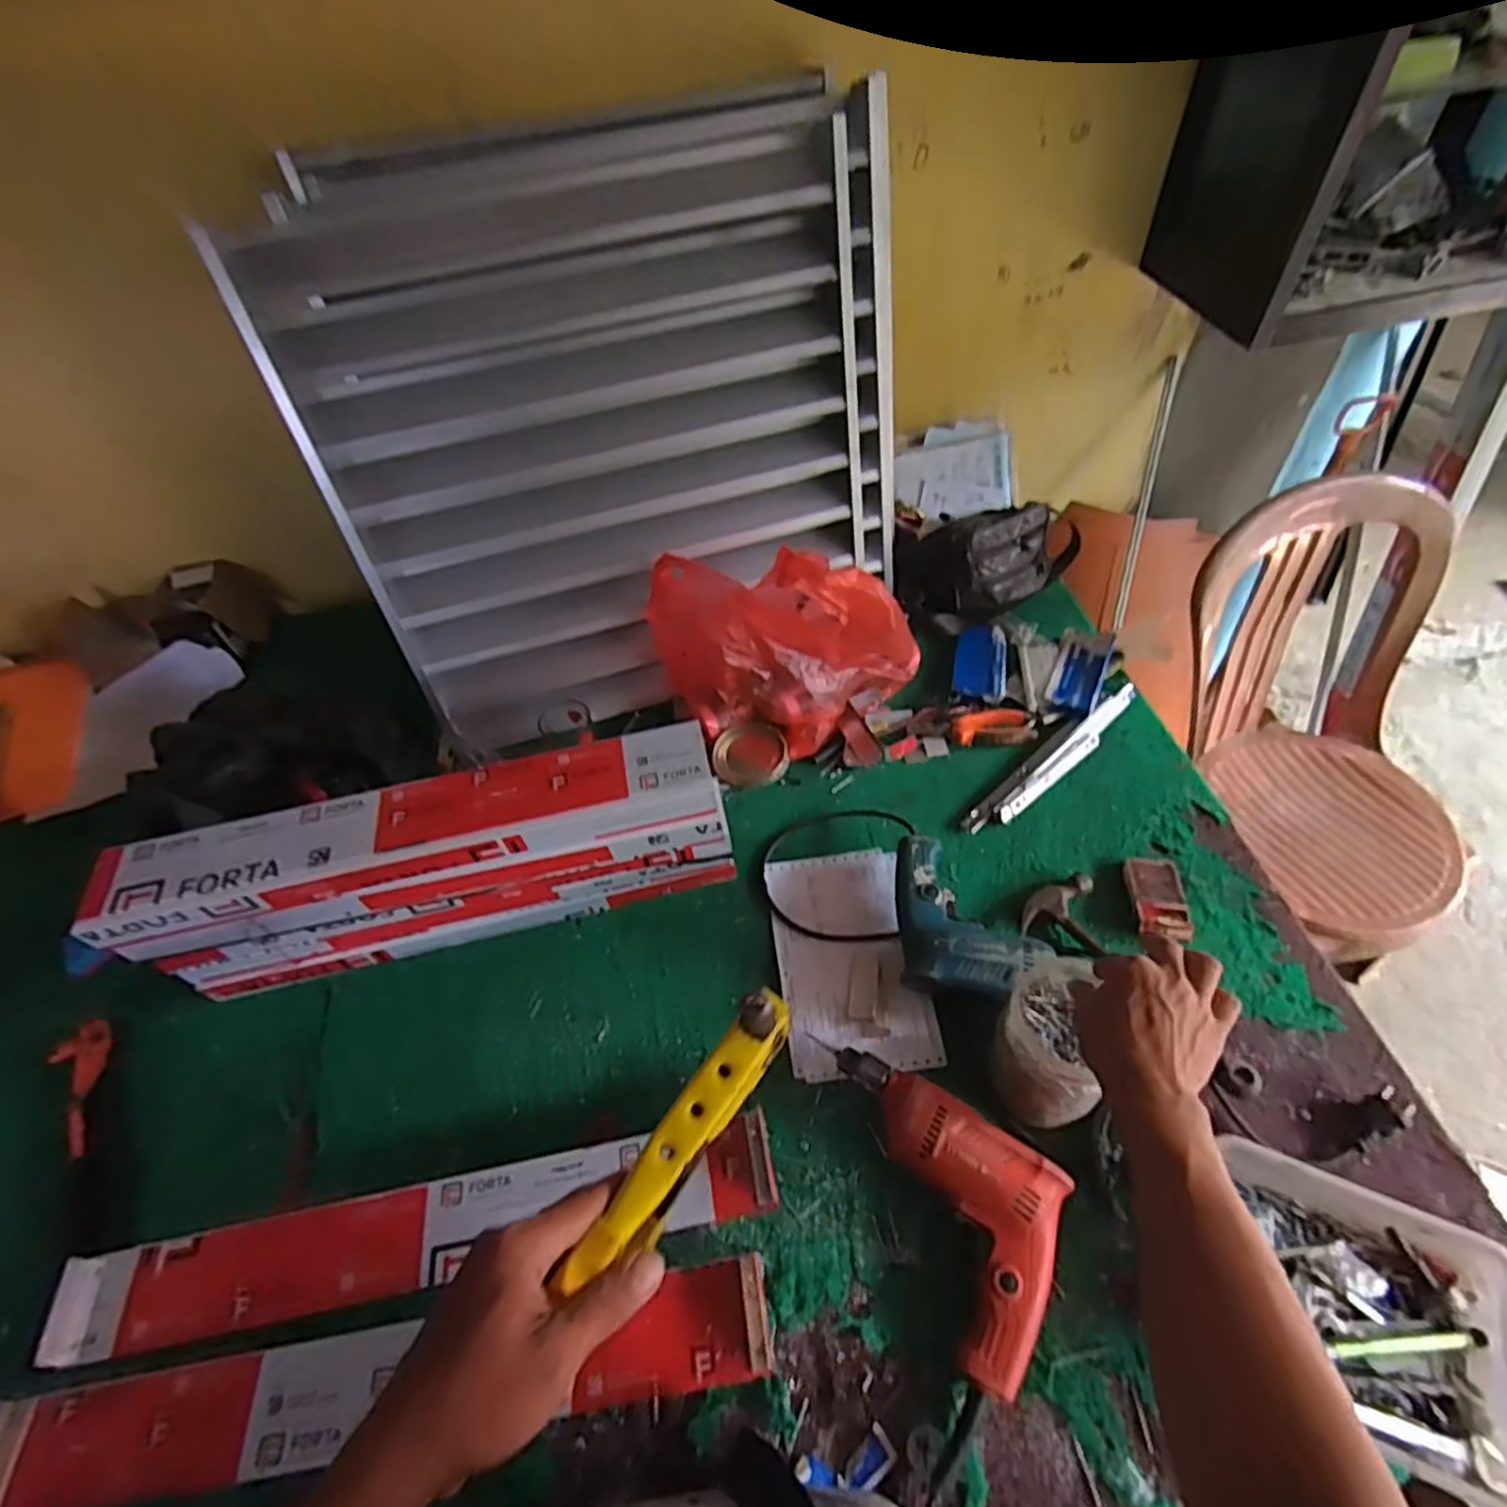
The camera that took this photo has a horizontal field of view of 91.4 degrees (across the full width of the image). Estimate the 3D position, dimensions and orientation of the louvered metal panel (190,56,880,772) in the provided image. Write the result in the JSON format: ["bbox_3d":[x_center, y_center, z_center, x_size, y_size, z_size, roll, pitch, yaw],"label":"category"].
[{"bbox_3d":[-0.136,-0.356,0.859,0.656,0.639,0.122,-17,28,-7],"label":"louvered metal panel"}]

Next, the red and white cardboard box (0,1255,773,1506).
[{"bbox_3d":[-0.275,0.485,0.562,0.577,0.058,0.081,-10,51,-2],"label":"red and white cardboard box"}]

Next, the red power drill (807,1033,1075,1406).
[{"bbox_3d":[0.137,0.370,0.613,0.227,0.056,0.162,25,57,24],"label":"red power drill"}]

